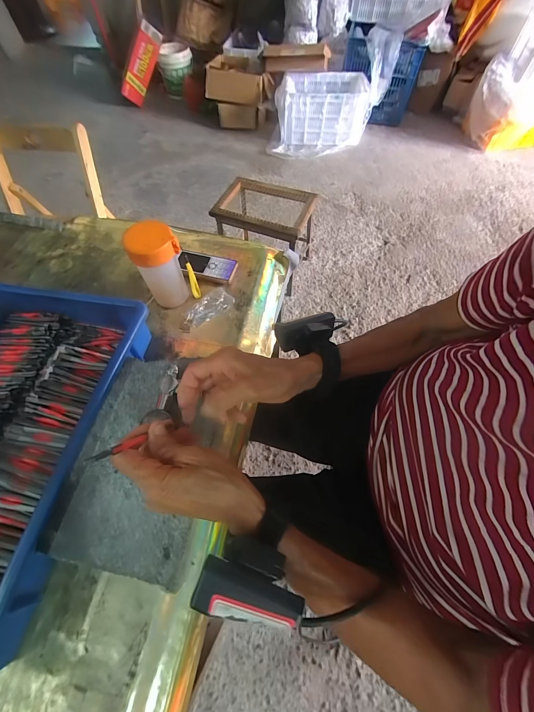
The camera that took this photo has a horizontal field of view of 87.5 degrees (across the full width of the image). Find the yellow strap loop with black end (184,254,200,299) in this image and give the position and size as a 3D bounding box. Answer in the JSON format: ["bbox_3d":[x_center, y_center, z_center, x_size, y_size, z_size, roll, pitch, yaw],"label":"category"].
[{"bbox_3d":[-0.124,-0.130,0.467,0.013,0.092,0.007,-11,61,-5],"label":"yellow strap loop with black end"}]

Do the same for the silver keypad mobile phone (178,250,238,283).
[{"bbox_3d":[-0.117,-0.171,0.535,0.114,0.018,0.051,15,60,6],"label":"silver keypad mobile phone"}]

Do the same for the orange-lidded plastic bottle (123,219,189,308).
[{"bbox_3d":[-0.170,-0.135,0.447,0.066,0.139,0.062,0,61,1],"label":"orange-lidded plastic bottle"}]

